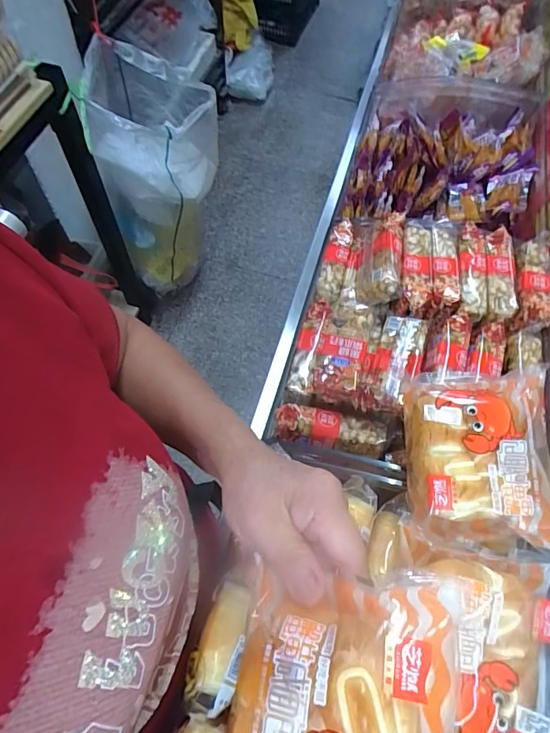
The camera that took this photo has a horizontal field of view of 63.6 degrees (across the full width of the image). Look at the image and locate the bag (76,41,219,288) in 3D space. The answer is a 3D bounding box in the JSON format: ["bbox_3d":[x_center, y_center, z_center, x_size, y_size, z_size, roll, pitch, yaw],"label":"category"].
[{"bbox_3d":[-0.290,-0.505,1.201,0.283,0.549,0.314,-9,63,-7],"label":"bag"}]

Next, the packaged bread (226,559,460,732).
[{"bbox_3d":[0.032,0.165,0.198,0.105,0.044,0.138,10,62,3],"label":"packaged bread"}]

